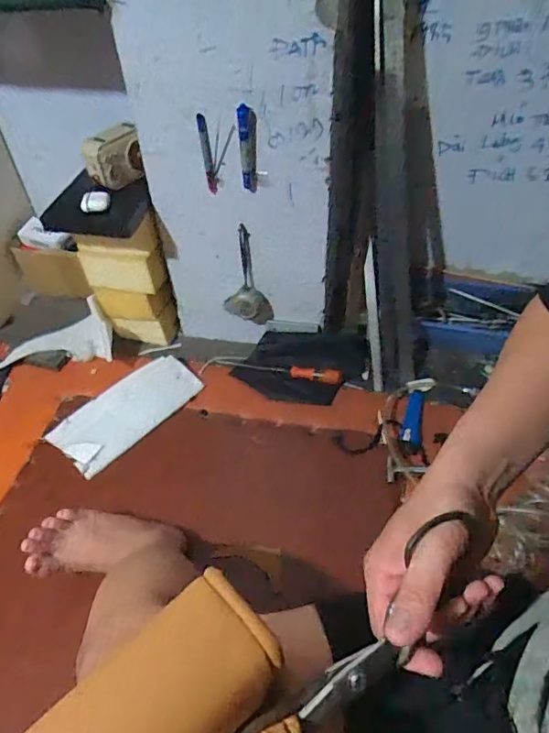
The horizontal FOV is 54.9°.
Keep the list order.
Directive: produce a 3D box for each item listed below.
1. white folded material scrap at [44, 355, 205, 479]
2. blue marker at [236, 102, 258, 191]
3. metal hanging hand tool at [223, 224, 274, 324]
[{"bbox_3d":[-0.281,0.076,1.012,0.136,0.037,0.280,34,57,28],"label":"white folded material scrap"},{"bbox_3d":[-0.043,-0.342,0.842,0.027,0.140,0.021,-7,46,-4],"label":"blue marker"},{"bbox_3d":[-0.053,-0.167,1.004,0.092,0.200,0.030,-4,46,-1],"label":"metal hanging hand tool"}]

